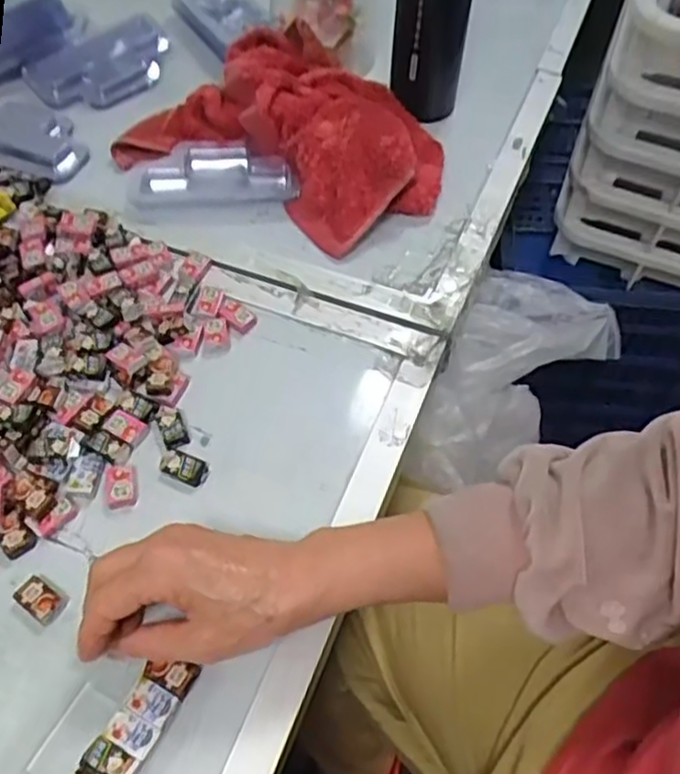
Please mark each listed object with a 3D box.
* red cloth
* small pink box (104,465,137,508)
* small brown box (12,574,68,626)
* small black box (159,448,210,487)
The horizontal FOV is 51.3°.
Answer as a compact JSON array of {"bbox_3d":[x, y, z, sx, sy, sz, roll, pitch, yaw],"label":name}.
[{"bbox_3d":[-0.035,-0.224,0.605,0.263,0.060,0.187,24,58,14],"label":"red cloth"},{"bbox_3d":[-0.138,0.061,0.444,0.019,0.006,0.027,-9,56,-8],"label":"small pink box"},{"bbox_3d":[-0.172,0.120,0.404,0.030,0.007,0.018,29,59,18],"label":"small brown box"},{"bbox_3d":[-0.100,0.052,0.453,0.031,0.009,0.017,18,56,11],"label":"small black box"}]

